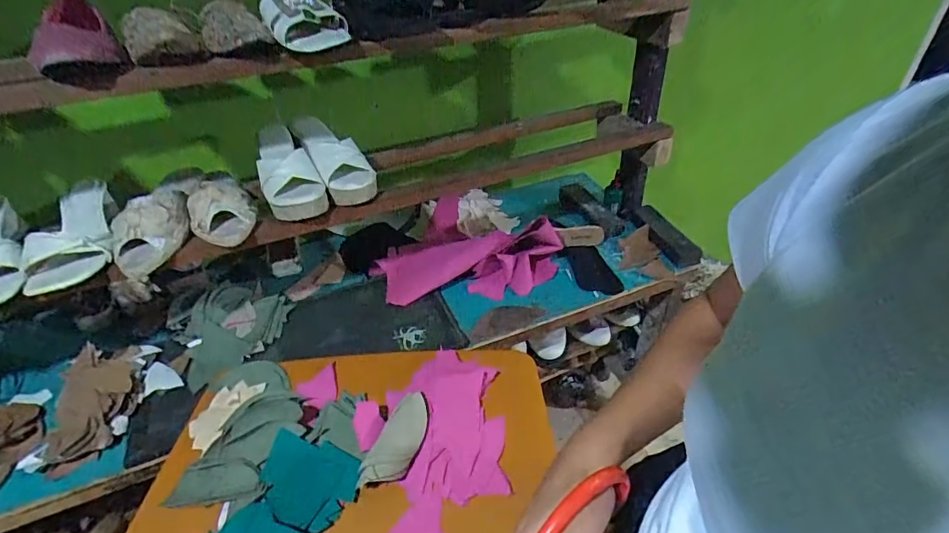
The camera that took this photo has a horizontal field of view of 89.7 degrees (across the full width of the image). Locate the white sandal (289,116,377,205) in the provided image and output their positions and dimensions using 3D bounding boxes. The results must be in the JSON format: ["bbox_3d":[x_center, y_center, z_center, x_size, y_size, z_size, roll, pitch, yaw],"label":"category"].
[{"bbox_3d":[-0.232,-0.180,0.783,0.079,0.062,0.228,-26,45,-24],"label":"white sandal"}]

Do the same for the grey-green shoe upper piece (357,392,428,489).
[{"bbox_3d":[-0.088,0.197,0.556,0.046,0.023,0.121,10,42,16],"label":"grey-green shoe upper piece"}]

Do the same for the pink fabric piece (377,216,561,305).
[{"bbox_3d":[-0.012,-0.014,0.953,0.371,0.079,0.140,-3,40,1],"label":"pink fabric piece"}]

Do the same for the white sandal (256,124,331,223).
[{"bbox_3d":[-0.305,-0.163,0.765,0.082,0.064,0.255,-20,43,-18],"label":"white sandal"}]

